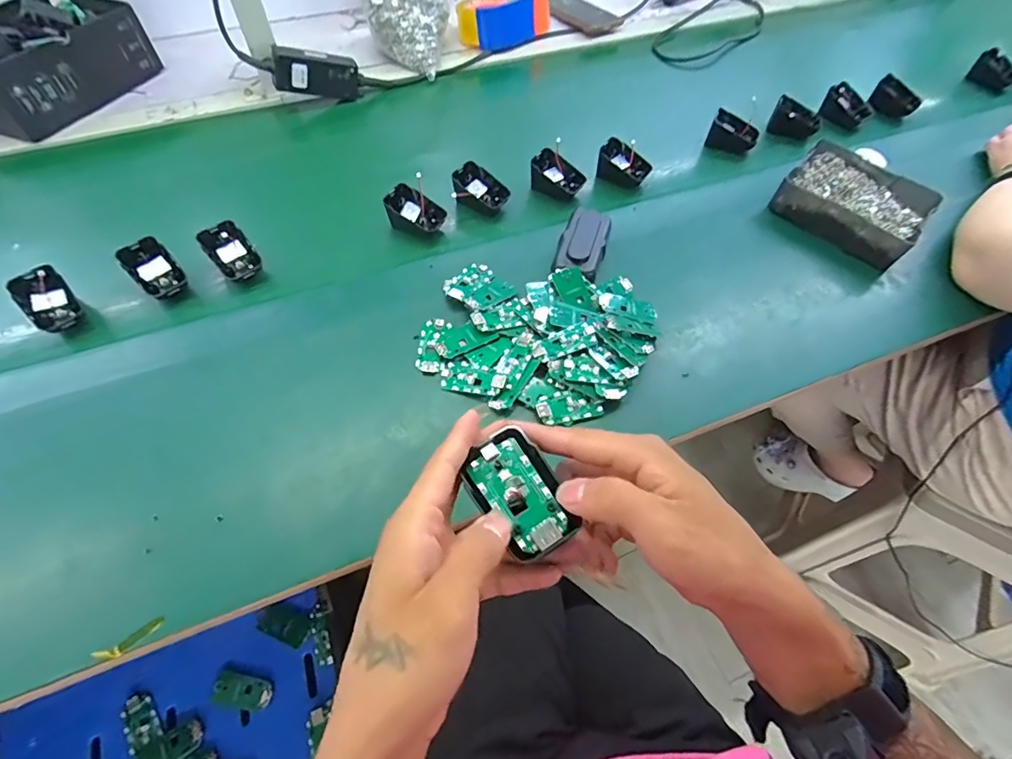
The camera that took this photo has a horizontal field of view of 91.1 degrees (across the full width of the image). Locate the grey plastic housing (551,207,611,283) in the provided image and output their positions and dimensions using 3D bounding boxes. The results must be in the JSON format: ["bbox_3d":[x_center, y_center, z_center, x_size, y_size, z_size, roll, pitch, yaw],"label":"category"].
[{"bbox_3d":[0.088,-0.157,0.564,0.052,0.018,0.097,12,57,7],"label":"grey plastic housing"}]

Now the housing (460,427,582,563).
[{"bbox_3d":[0.006,0.060,0.265,0.042,0.010,0.068,-28,62,-18],"label":"housing"}]

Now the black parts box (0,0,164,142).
[{"bbox_3d":[-0.666,-0.464,0.713,0.179,0.087,0.255,20,59,11],"label":"black parts box"}]

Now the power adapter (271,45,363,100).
[{"bbox_3d":[-0.267,-0.440,0.719,0.126,0.060,0.030,-11,55,-34],"label":"power adapter"}]

